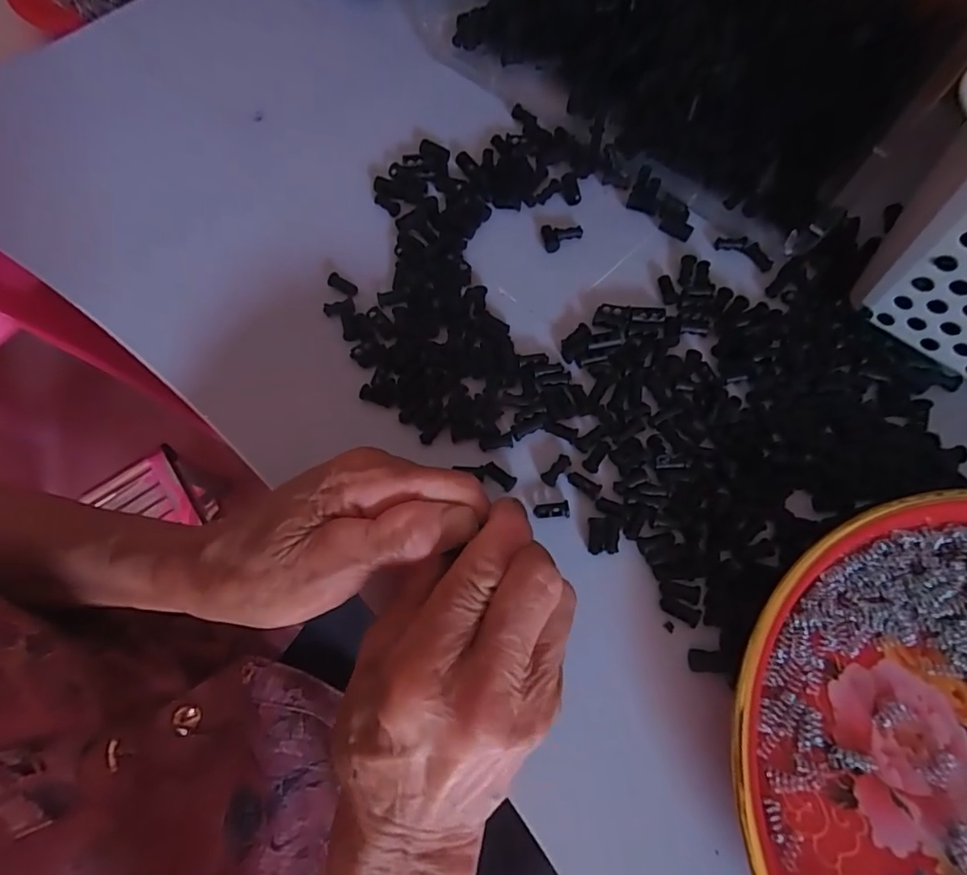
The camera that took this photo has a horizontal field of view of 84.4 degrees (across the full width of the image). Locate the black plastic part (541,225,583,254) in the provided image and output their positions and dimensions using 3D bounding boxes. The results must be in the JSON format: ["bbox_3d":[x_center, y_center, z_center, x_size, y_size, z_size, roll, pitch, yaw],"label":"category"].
[{"bbox_3d":[0.045,-0.115,0.308,0.023,0.004,0.017,3,68,4],"label":"black plastic part"}]

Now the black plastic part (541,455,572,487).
[{"bbox_3d":[0.035,0.015,0.257,0.007,0.004,0.017,39,75,16],"label":"black plastic part"}]

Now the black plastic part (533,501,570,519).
[{"bbox_3d":[0.032,0.034,0.250,0.016,0.004,0.007,-3,68,2],"label":"black plastic part"}]

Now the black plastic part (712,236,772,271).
[{"bbox_3d":[0.146,-0.104,0.298,0.033,0.006,0.011,28,72,13],"label":"black plastic part"}]

